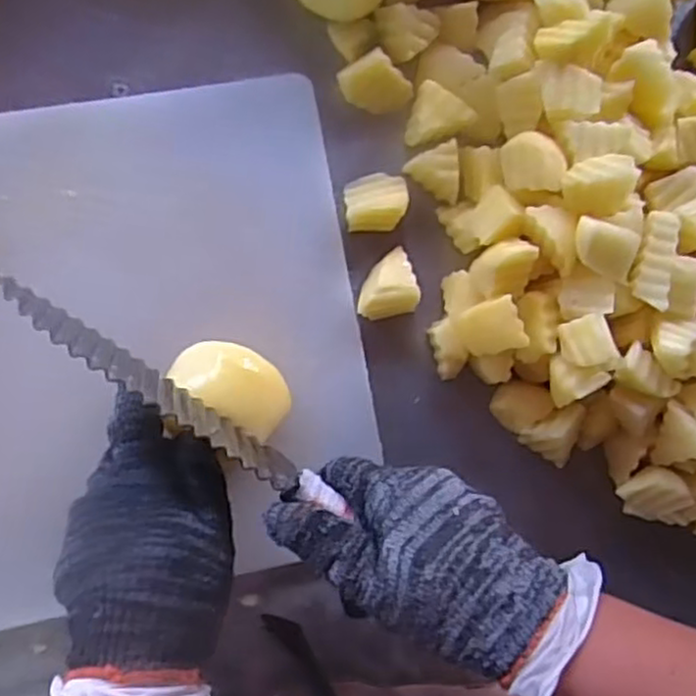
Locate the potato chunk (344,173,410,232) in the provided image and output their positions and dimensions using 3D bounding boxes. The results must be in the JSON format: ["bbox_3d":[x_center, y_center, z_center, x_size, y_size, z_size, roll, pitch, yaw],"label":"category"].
[{"bbox_3d":[0.015,-0.079,0.395,0.032,0.020,0.032,0,89,-9],"label":"potato chunk"}]

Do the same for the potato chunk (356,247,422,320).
[{"bbox_3d":[0.019,-0.034,0.391,0.031,0.024,0.035,-10,91,-9],"label":"potato chunk"}]

